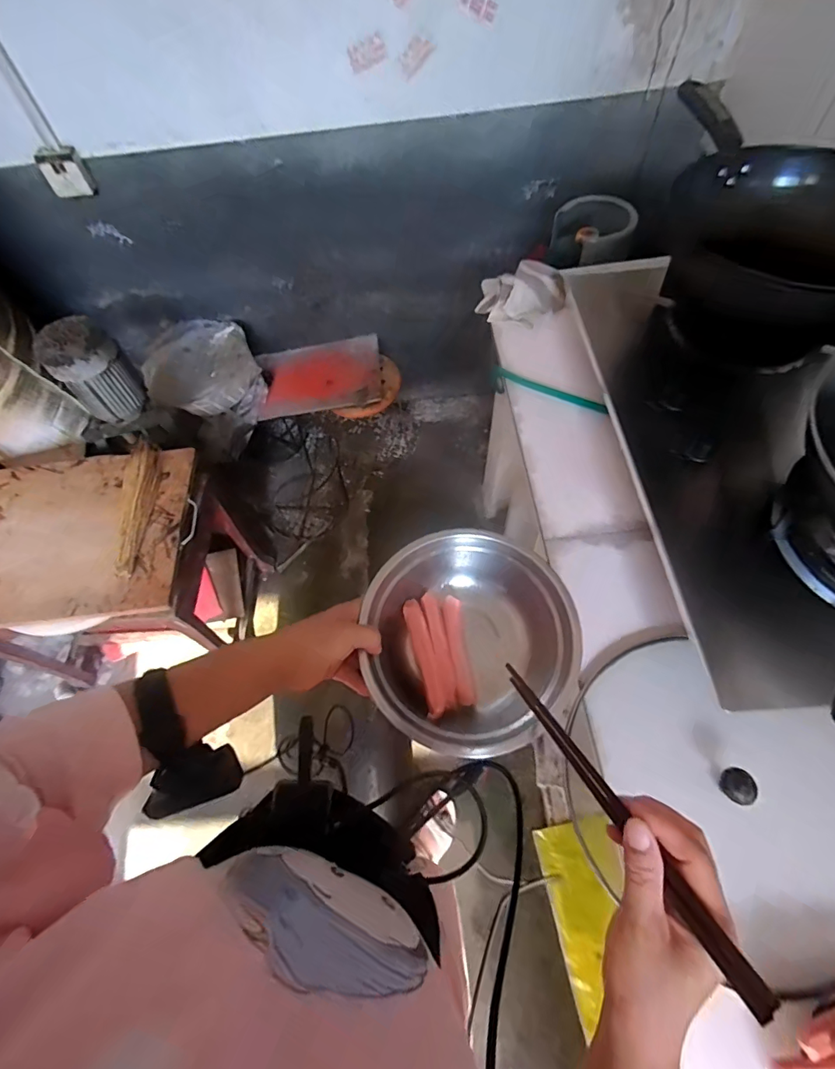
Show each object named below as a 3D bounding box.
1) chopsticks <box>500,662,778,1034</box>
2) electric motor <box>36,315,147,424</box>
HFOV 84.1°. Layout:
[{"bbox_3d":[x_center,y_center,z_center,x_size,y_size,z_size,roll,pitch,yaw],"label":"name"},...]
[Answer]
[{"bbox_3d":[0.130,0.180,0.331,0.014,0.017,0.246,-23,30,-11],"label":"chopsticks"},{"bbox_3d":[-0.730,-0.372,1.049,0.139,0.225,0.117,-32,64,-16],"label":"electric motor"}]

